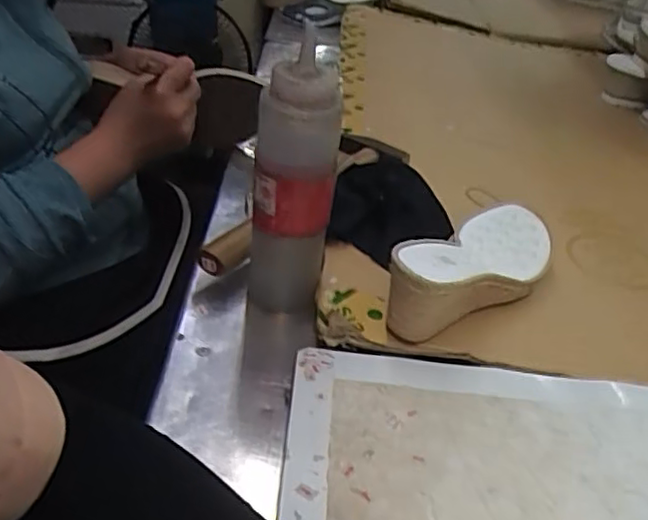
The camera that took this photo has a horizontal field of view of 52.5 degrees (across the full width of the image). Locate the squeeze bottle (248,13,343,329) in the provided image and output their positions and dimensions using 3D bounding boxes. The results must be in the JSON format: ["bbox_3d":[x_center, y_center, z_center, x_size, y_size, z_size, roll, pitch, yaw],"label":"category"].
[{"bbox_3d":[-0.023,-0.055,0.477,0.057,0.180,0.051,6,35,-2],"label":"squeeze bottle"}]

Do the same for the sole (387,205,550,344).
[{"bbox_3d":[0.131,-0.002,0.538,0.074,0.074,0.226,26,39,24],"label":"sole"}]

